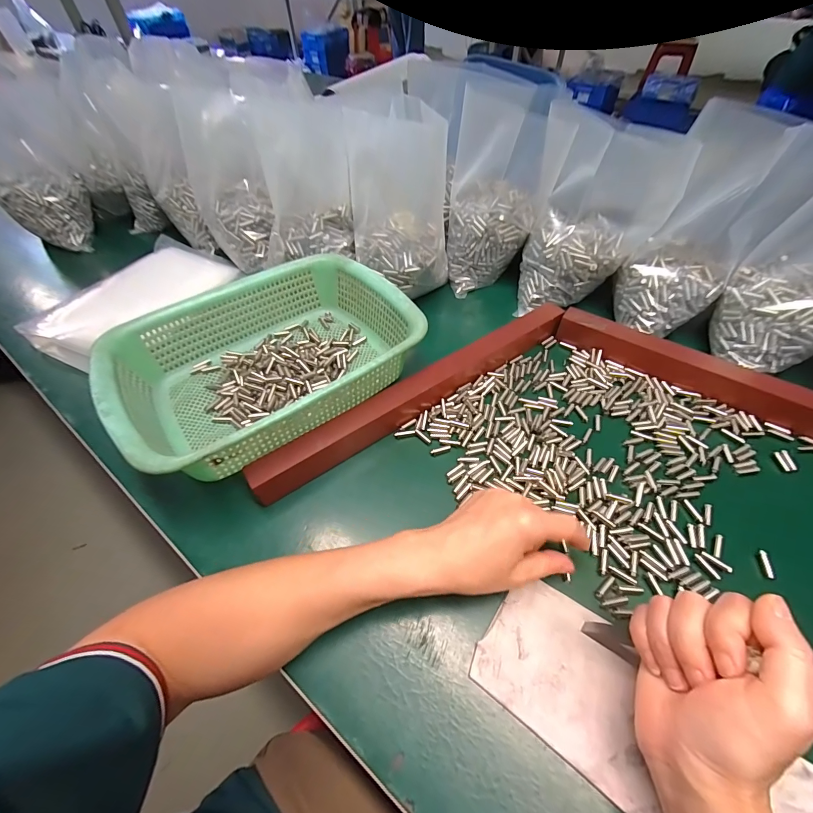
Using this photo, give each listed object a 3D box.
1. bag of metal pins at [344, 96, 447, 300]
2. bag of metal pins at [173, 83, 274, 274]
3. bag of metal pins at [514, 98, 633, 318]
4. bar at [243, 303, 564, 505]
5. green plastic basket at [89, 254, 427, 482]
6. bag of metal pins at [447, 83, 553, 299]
[{"bbox_3d":[-0.009,-0.248,0.463,0.125,0.190,0.111,1,53,3],"label":"bag of metal pins"},{"bbox_3d":[-0.259,-0.332,0.539,0.103,0.245,0.082,-6,22,-1],"label":"bag of metal pins"},{"bbox_3d":[0.223,-0.227,0.446,0.134,0.194,0.096,6,52,8],"label":"bag of metal pins"},{"bbox_3d":[0.024,-0.020,0.390,0.386,0.044,0.028,-30,58,-19],"label":"bar"},{"bbox_3d":[-0.143,-0.054,0.400,0.298,0.086,0.228,-30,58,-18],"label":"green plastic basket"},{"bbox_3d":[0.120,-0.285,0.498,0.117,0.203,0.116,-3,51,0],"label":"bag of metal pins"}]

